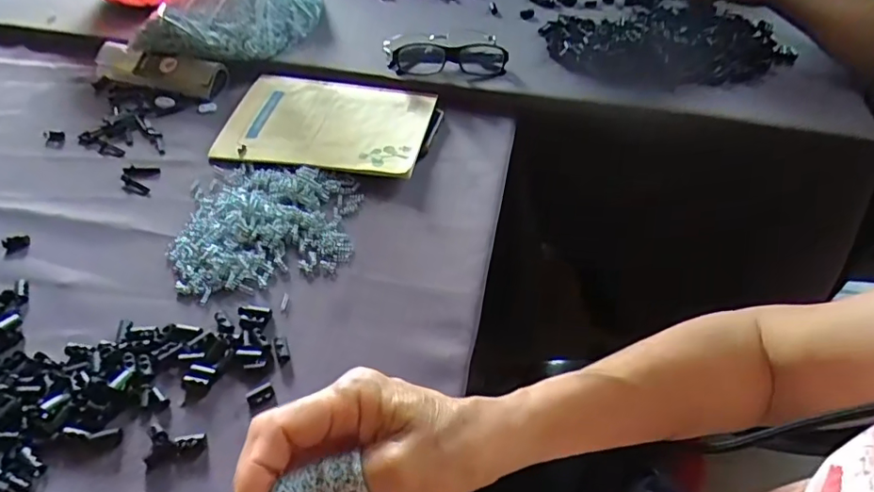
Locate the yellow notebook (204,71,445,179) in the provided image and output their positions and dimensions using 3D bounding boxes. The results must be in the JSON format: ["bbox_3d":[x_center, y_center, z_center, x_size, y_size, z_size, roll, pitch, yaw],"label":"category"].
[{"bbox_3d":[-0.111,-0.131,0.549,0.201,0.012,0.142,8,48,8],"label":"yellow notebook"}]

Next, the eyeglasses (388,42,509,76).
[{"bbox_3d":[0.012,-0.211,0.595,0.135,0.028,0.041,-1,48,0],"label":"eyeglasses"}]

